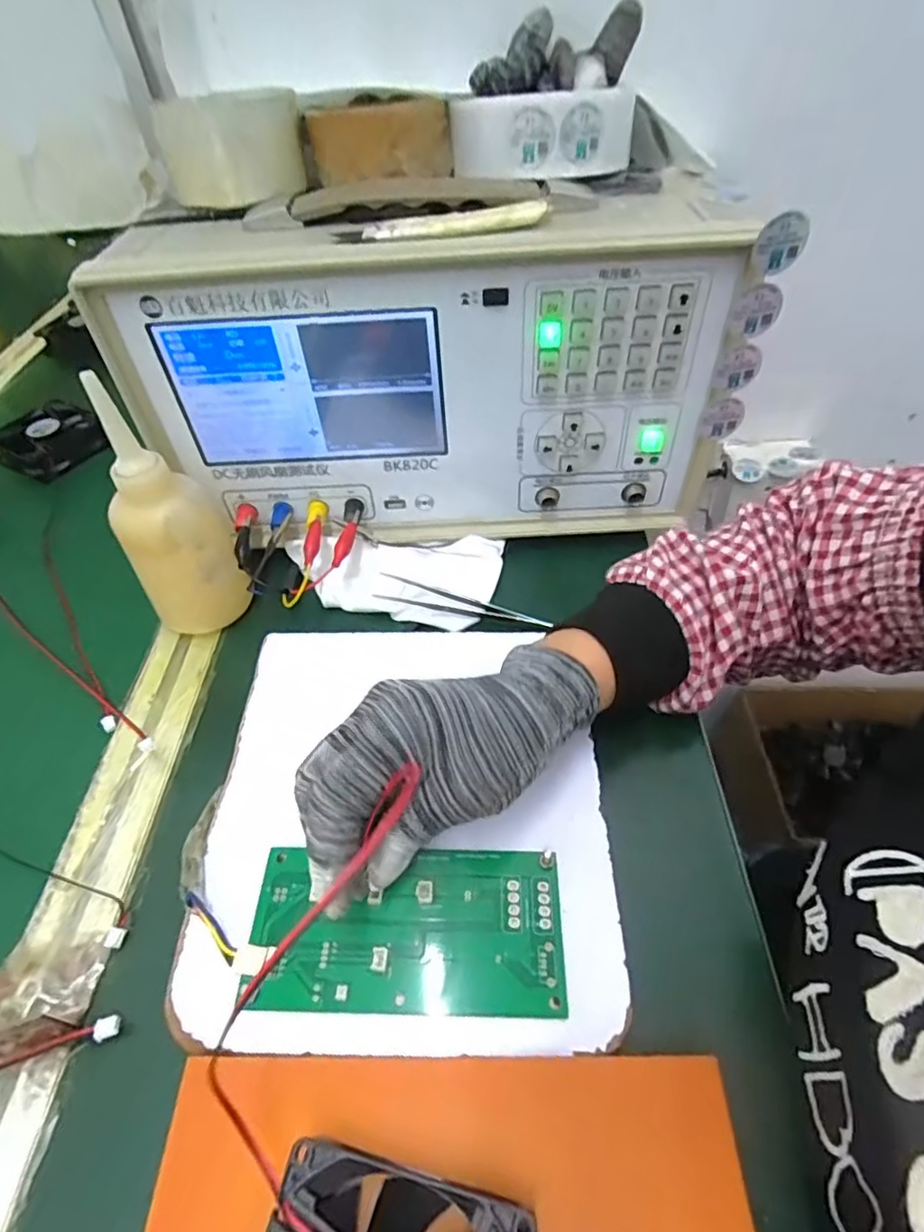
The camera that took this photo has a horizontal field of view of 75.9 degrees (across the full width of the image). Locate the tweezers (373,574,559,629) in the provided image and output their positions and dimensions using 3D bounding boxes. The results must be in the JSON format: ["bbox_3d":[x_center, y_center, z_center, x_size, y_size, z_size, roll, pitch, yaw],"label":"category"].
[{"bbox_3d":[0.000,-0.010,0.388,0.117,0.011,0.017,9,50,13],"label":"tweezers"}]

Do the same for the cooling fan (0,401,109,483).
[{"bbox_3d":[-0.376,-0.165,0.543,0.083,0.026,0.085,24,55,24],"label":"cooling fan"}]

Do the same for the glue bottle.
[{"bbox_3d":[-0.180,-0.061,0.358,0.063,0.147,0.064,-25,51,-16],"label":"glue bottle"}]

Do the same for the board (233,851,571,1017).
[{"bbox_3d":[-0.024,0.135,0.258,0.134,0.007,0.065,-2,49,0],"label":"board"}]

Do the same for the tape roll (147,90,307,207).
[{"bbox_3d":[-0.136,-0.276,0.347,0.065,0.047,0.065,-3,49,3],"label":"tape roll"}]

